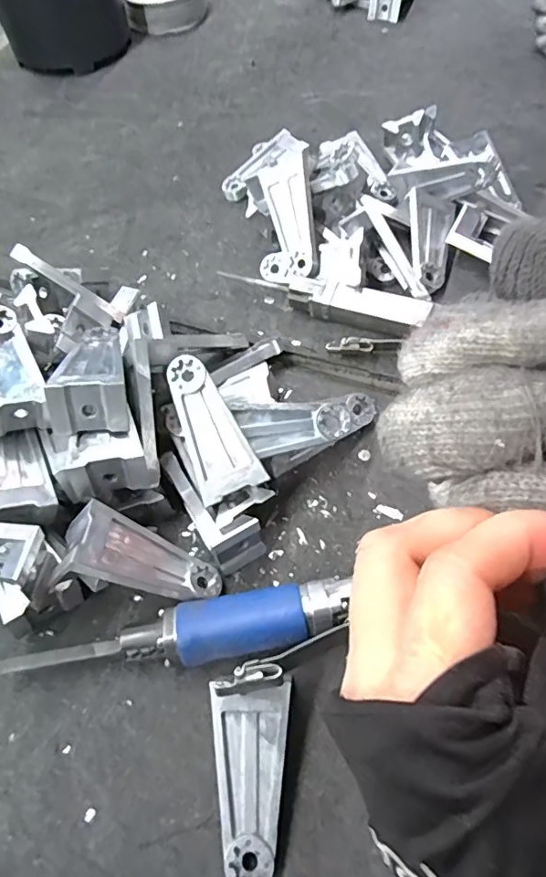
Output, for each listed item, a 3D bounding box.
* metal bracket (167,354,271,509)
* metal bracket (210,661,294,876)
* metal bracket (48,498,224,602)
[{"bbox_3d":[-0.040,-0.008,0.340,0.041,0.014,0.090,-23,83,-10],"label":"metal bracket"},{"bbox_3d":[-0.012,0.170,0.275,0.040,0.016,0.102,0,78,4],"label":"metal bracket"},{"bbox_3d":[-0.075,0.075,0.321,0.095,0.020,0.044,28,57,-23],"label":"metal bracket"}]

